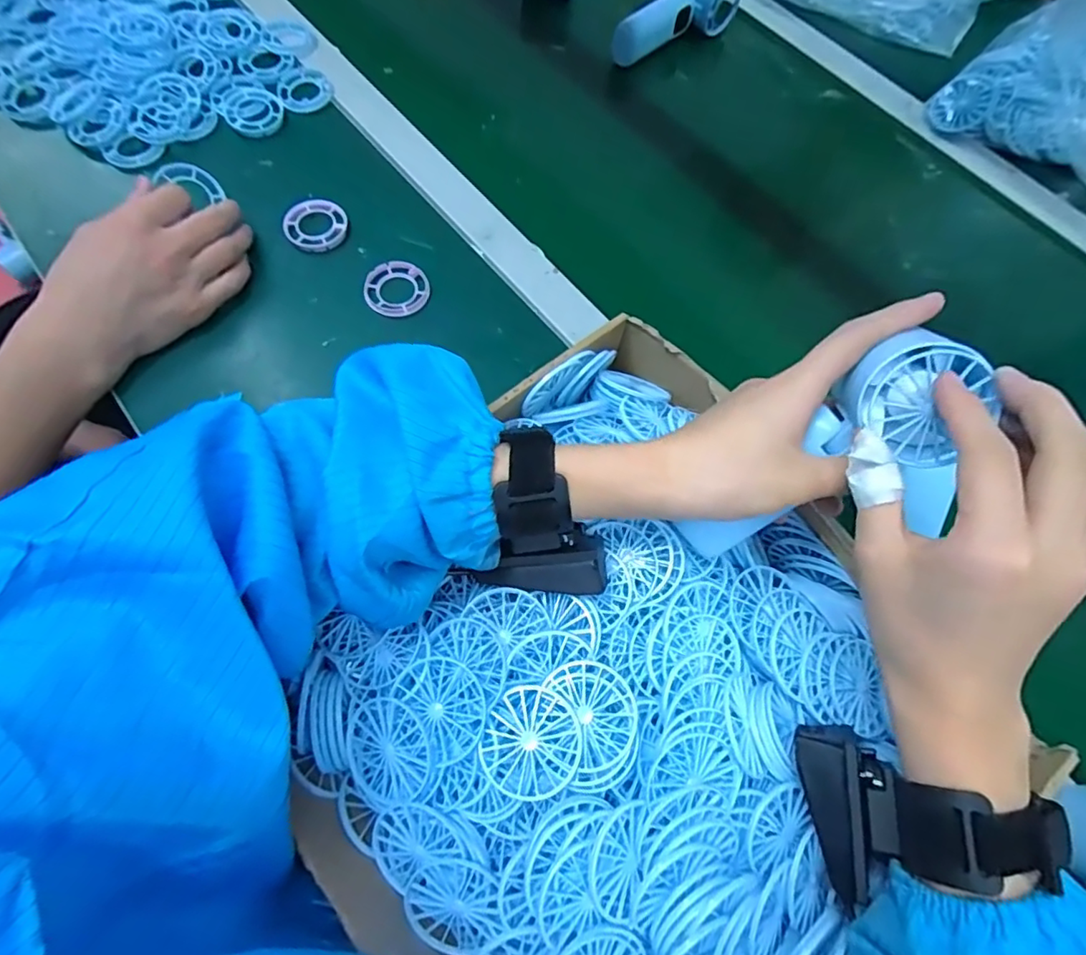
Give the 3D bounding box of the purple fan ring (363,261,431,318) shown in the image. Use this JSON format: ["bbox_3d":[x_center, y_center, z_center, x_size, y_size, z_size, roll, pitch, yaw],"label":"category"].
[{"bbox_3d":[-0.122,-0.157,0.476,0.052,0.008,0.049,0,68,-1],"label":"purple fan ring"}]

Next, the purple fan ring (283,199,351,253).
[{"bbox_3d":[-0.198,-0.221,0.499,0.053,0.009,0.054,0,68,-1],"label":"purple fan ring"}]

